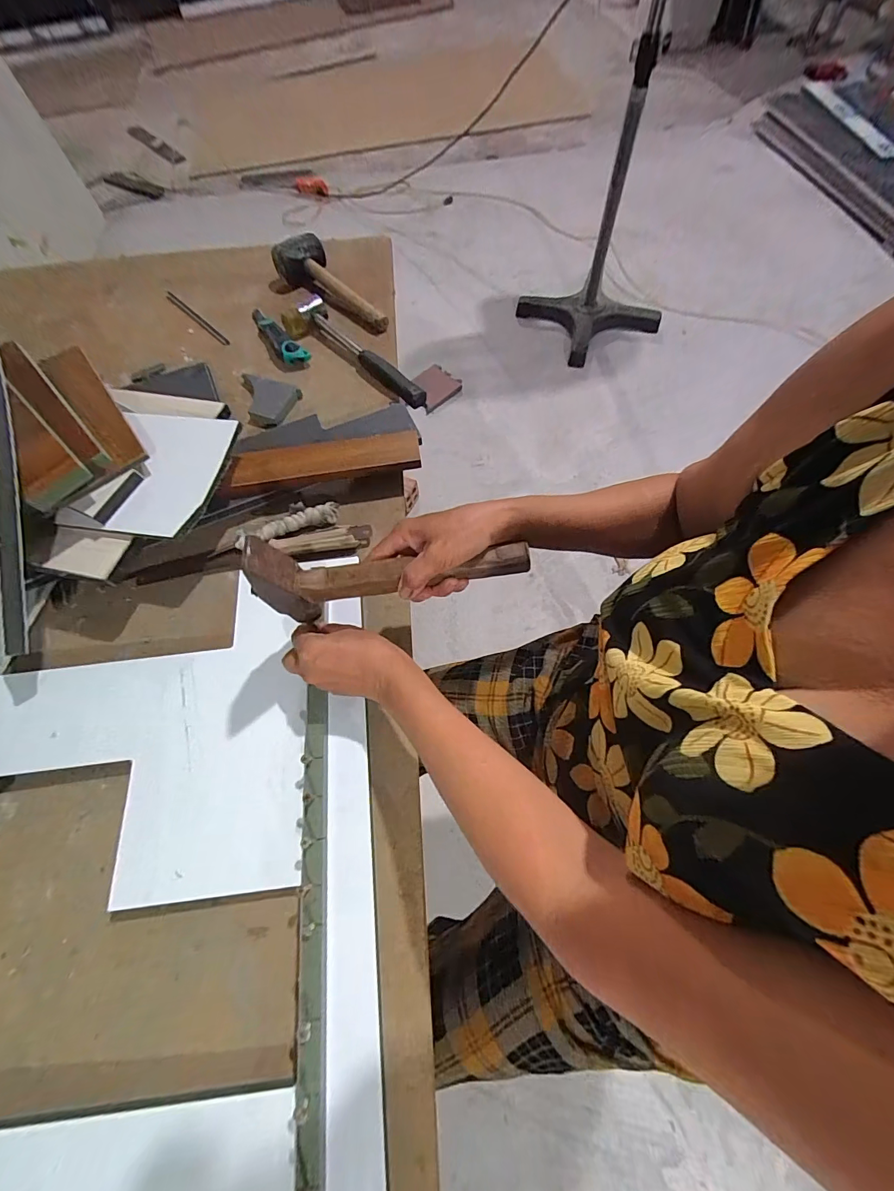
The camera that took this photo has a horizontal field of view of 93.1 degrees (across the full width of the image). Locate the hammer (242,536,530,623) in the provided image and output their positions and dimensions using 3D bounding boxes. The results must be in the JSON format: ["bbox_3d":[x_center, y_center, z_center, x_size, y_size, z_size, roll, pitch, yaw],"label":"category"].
[{"bbox_3d":[-0.045,-0.022,0.381,0.234,0.110,0.029,-6,66,-5],"label":"hammer"}]

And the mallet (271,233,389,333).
[{"bbox_3d":[-0.206,-0.524,0.717,0.093,0.063,0.228,-36,69,-12],"label":"mallet"}]

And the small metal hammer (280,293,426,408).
[{"bbox_3d":[-0.152,-0.371,0.662,0.074,0.033,0.288,-39,70,-13],"label":"small metal hammer"}]

